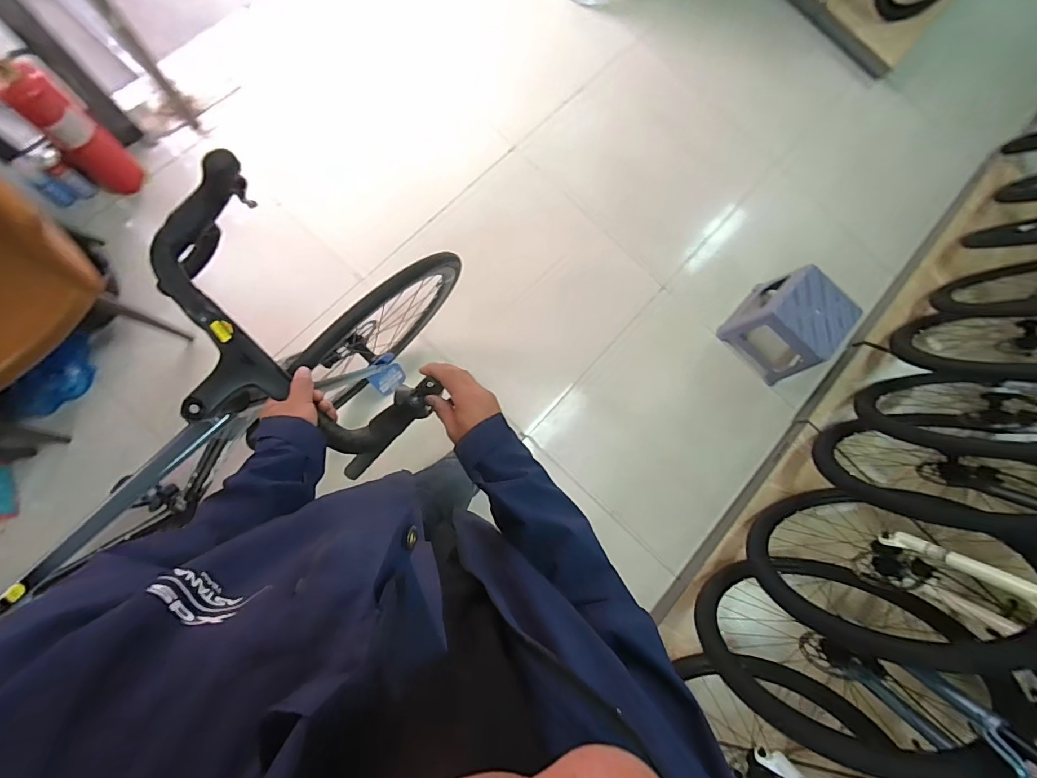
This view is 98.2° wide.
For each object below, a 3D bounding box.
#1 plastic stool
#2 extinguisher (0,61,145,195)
[{"bbox_3d":[0.943,-0.212,1.561,0.275,0.281,0.284,-43,92,-12],"label":"plastic stool"},{"bbox_3d":[-1.249,-0.704,1.255,0.119,0.412,0.154,33,79,-5],"label":"extinguisher"}]

